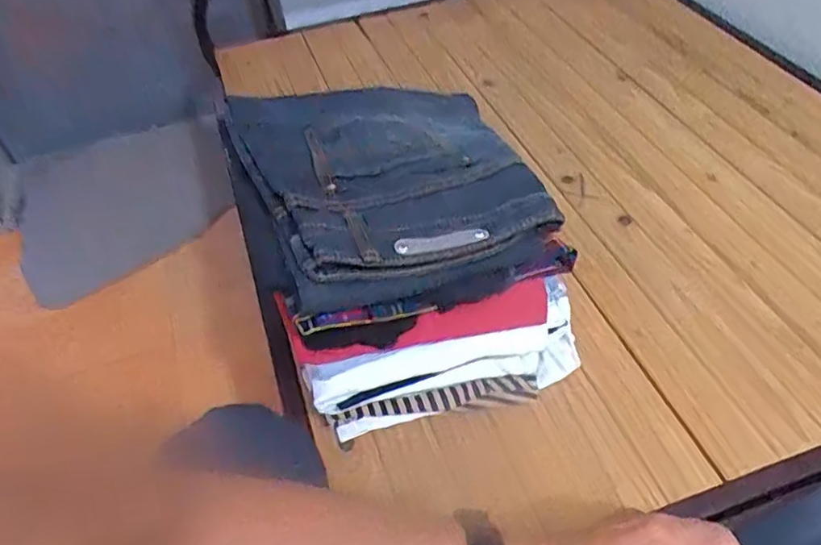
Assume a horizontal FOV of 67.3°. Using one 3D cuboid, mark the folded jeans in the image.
[{"bbox_3d":[-0.024,-0.099,0.532,0.223,0.057,0.283,-17,48,-11],"label":"folded jeans"}]

